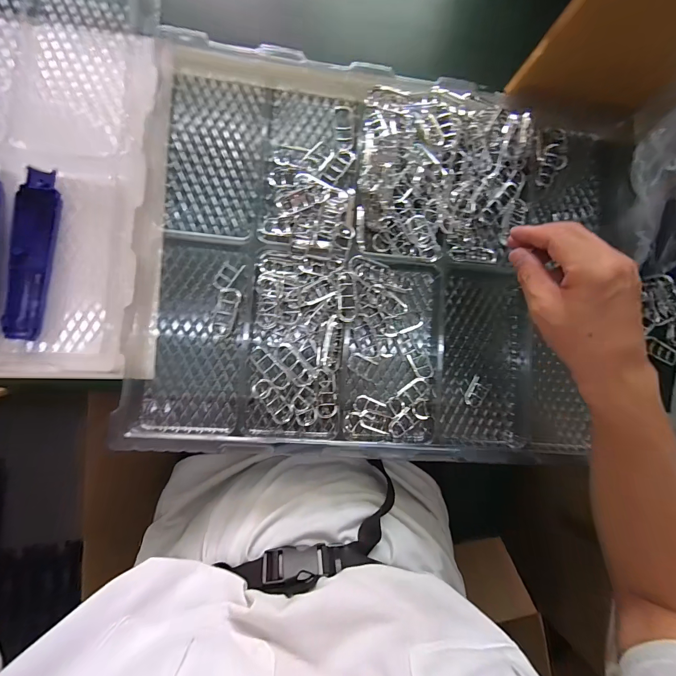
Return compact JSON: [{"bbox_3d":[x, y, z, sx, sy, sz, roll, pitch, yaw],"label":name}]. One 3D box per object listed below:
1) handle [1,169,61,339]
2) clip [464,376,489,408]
[{"bbox_3d":[-0.300,-0.081,0.330,0.034,0.014,0.162,8,84,-7],"label":"handle"},{"bbox_3d":[0.160,0.063,0.390,0.026,0.010,0.034,27,82,-5],"label":"clip"}]

